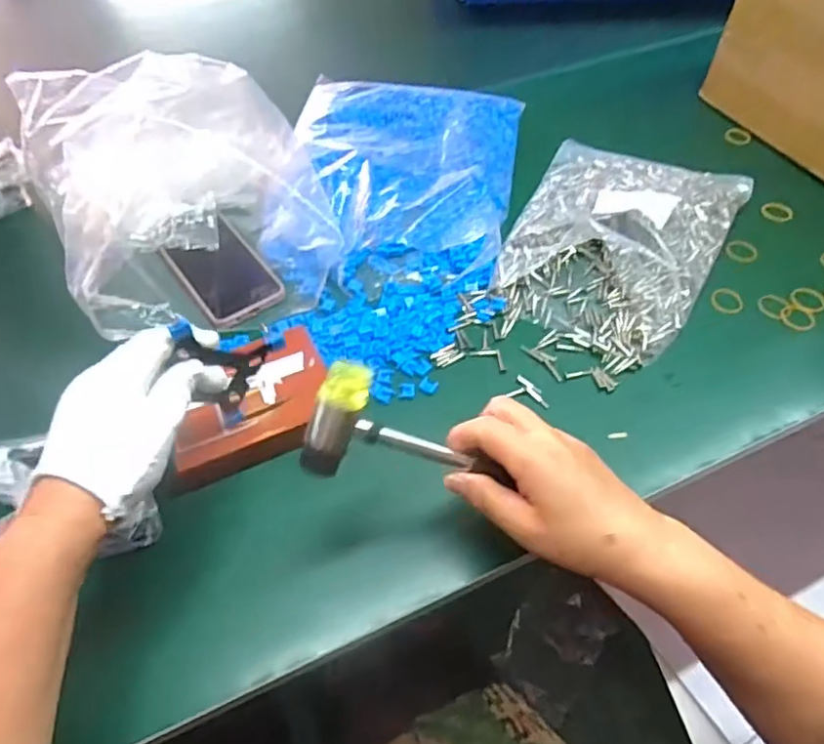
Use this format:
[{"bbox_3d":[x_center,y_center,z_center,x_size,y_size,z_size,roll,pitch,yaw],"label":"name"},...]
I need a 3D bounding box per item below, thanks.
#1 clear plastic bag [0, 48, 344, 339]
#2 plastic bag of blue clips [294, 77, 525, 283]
[{"bbox_3d":[-0.249,-0.205,0.642,0.274,0.092,0.364,-22,58,-16],"label":"clear plastic bag"},{"bbox_3d":[-0.011,-0.250,0.702,0.266,0.051,0.305,7,55,3],"label":"plastic bag of blue clips"}]

